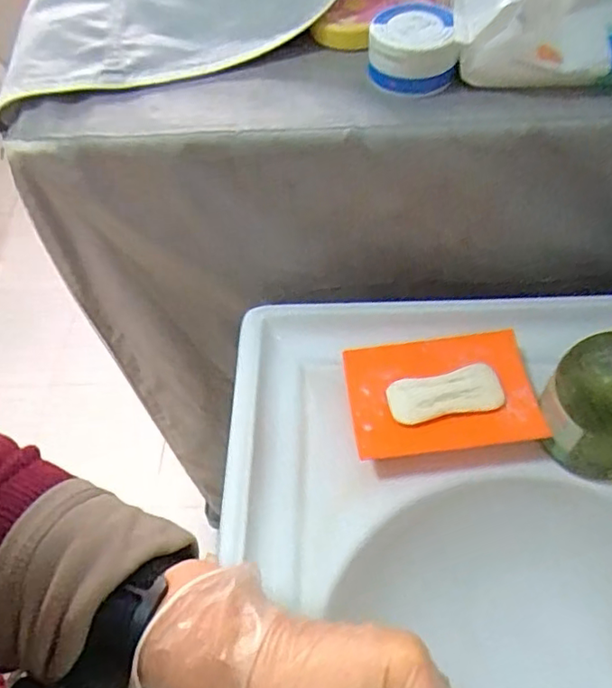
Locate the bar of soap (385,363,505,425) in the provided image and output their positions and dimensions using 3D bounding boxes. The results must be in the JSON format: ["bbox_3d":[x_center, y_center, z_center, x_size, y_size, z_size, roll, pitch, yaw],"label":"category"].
[{"bbox_3d":[0.107,0.039,0.456,0.086,0.013,0.035,-10,56,-2],"label":"bar of soap"}]

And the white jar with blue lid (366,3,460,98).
[{"bbox_3d":[0.081,-0.226,0.455,0.066,0.039,0.065,1,56,6],"label":"white jar with blue lid"}]

